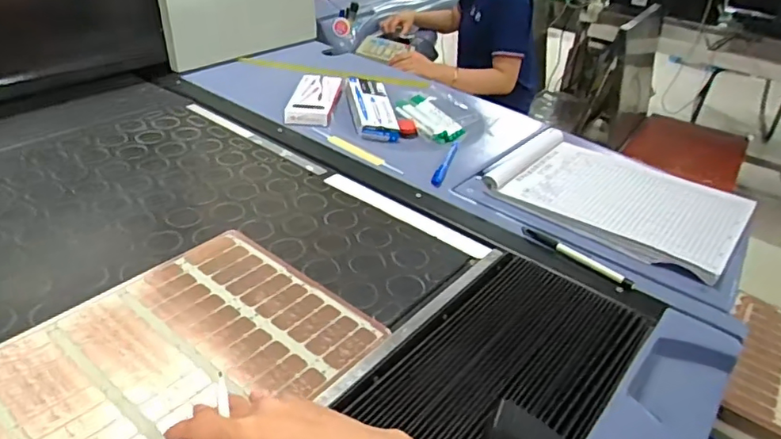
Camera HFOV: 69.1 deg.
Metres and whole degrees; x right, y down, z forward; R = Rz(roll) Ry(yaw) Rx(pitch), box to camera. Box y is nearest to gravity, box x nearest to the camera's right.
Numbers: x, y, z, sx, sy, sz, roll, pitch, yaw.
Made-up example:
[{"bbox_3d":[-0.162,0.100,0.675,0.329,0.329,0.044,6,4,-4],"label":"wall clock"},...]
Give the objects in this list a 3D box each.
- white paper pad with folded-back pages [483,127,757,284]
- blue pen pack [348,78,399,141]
[{"bbox_3d":[0.309,-0.040,0.778,0.309,0.040,0.233,23,38,28],"label":"white paper pad with folded-back pages"},{"bbox_3d":[-0.032,-0.197,0.999,0.075,0.030,0.161,-5,51,-13],"label":"blue pen pack"}]

